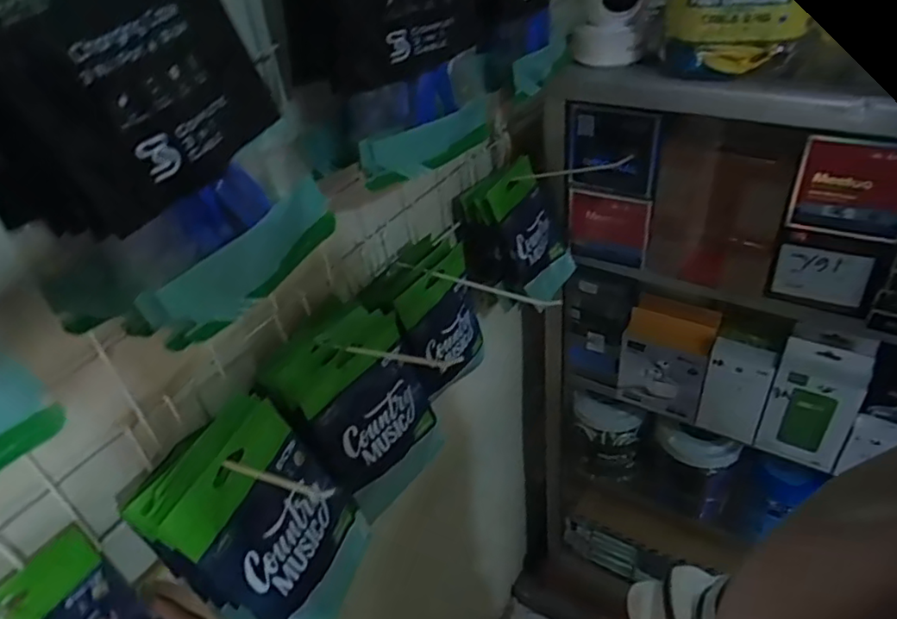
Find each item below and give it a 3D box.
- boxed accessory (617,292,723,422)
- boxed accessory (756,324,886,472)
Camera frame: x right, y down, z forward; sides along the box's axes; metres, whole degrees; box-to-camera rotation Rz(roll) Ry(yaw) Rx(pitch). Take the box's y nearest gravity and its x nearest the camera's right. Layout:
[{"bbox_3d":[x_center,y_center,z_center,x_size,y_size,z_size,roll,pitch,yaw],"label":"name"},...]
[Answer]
[{"bbox_3d":[0.294,0.063,0.821,0.108,0.145,0.064,16,44,26],"label":"boxed accessory"},{"bbox_3d":[0.439,0.103,0.733,0.087,0.156,0.073,17,44,27],"label":"boxed accessory"}]

